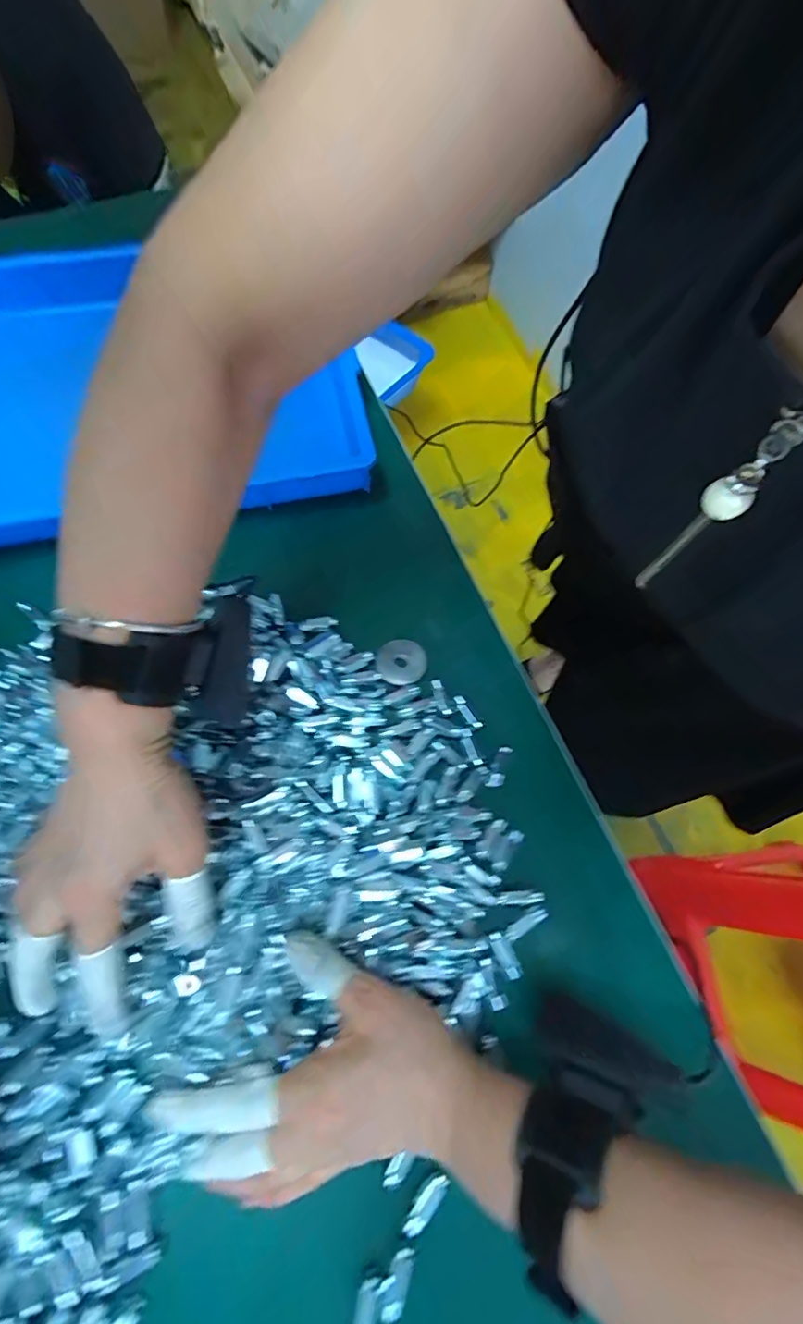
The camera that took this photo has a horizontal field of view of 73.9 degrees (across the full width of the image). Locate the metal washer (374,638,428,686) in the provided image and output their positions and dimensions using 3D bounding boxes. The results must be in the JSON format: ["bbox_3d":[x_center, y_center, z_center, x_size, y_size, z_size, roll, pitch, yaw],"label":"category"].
[{"bbox_3d":[0.000,-0.001,0.399,0.036,0.004,0.036,-28,67,-18],"label":"metal washer"}]

